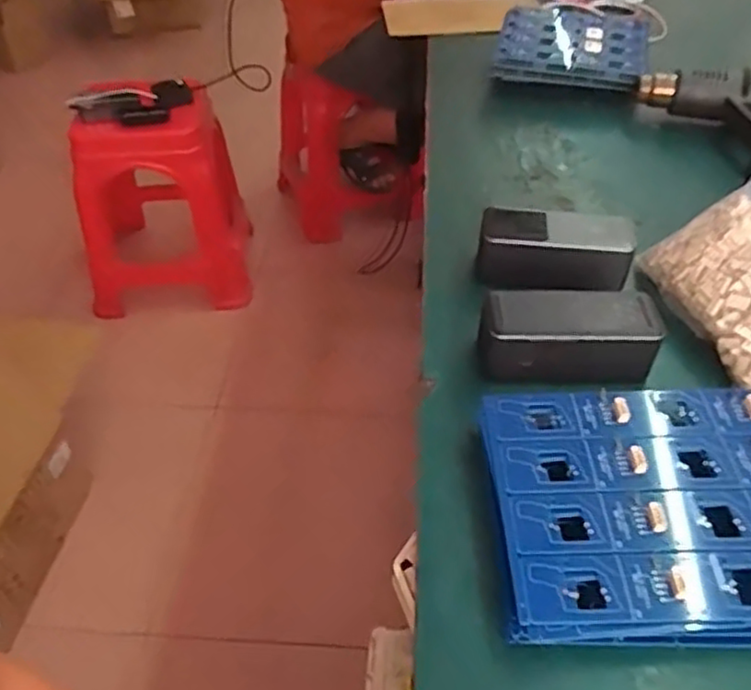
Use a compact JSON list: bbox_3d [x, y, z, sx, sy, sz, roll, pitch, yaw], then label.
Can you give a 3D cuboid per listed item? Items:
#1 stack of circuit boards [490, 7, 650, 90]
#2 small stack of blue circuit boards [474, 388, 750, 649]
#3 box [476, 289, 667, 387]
[{"bbox_3d":[0.276,-0.411,0.957,0.192,0.058,0.198,13,46,13],"label":"stack of circuit boards"},{"bbox_3d":[0.171,0.105,0.442,0.195,0.042,0.172,0,44,0],"label":"small stack of blue circuit boards"},{"bbox_3d":[0.151,-0.007,0.547,0.133,0.054,0.058,0,44,0],"label":"box"}]

